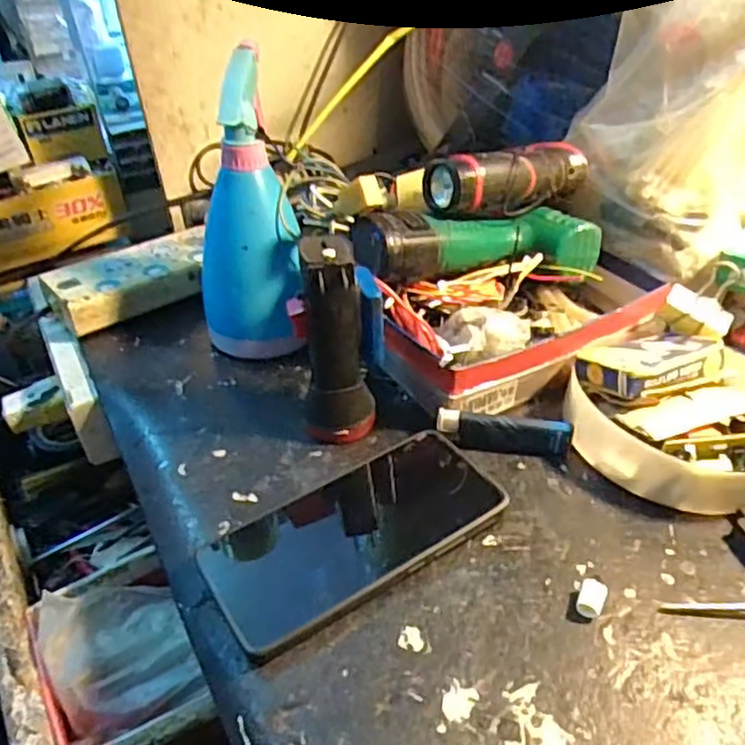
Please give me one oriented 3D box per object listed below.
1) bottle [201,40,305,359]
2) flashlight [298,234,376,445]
[{"bbox_3d":[-0.094,-0.108,0.484,0.074,0.191,0.087,-11,38,-11],"label":"bottle"},{"bbox_3d":[-0.023,-0.015,0.411,0.044,0.127,0.040,-2,37,1],"label":"flashlight"}]

